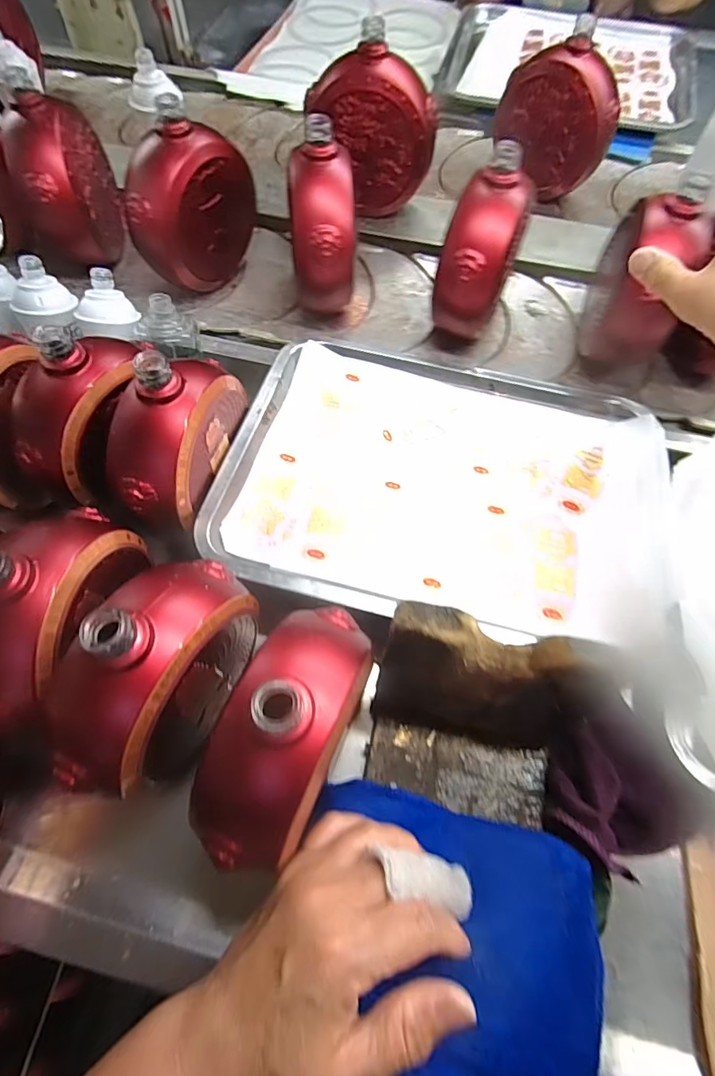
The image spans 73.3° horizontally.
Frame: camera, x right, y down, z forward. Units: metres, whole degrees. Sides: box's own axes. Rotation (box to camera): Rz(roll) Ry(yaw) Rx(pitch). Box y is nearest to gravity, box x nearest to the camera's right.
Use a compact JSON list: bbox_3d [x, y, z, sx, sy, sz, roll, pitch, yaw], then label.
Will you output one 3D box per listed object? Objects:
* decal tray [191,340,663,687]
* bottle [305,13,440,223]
[{"bbox_3d":[0.073,-0.049,0.389,0.336,0.030,0.247,12,65,4],"label":"decal tray"},{"bbox_3d":[0.015,-0.426,0.521,0.130,0.169,0.046,15,65,5],"label":"bottle"}]

